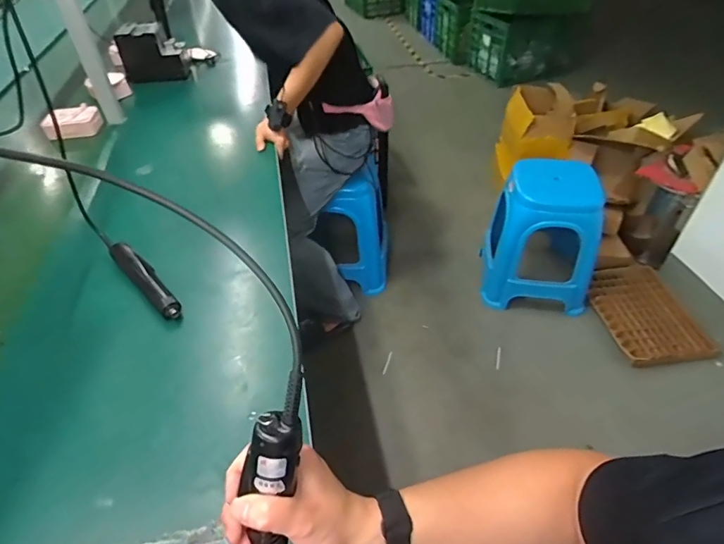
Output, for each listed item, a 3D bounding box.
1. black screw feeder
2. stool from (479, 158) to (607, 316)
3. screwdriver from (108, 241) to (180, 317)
[{"bbox_3d":[-0.666,-0.695,1.453,0.191,0.145,0.099,-22,47,-20],"label":"black screw feeder"},{"bbox_3d":[0.644,-0.140,1.643,0.363,0.444,0.334,3,44,5],"label":"stool"},{"bbox_3d":[-0.369,0.010,0.766,0.038,0.032,0.213,-33,52,-29],"label":"screwdriver"}]

